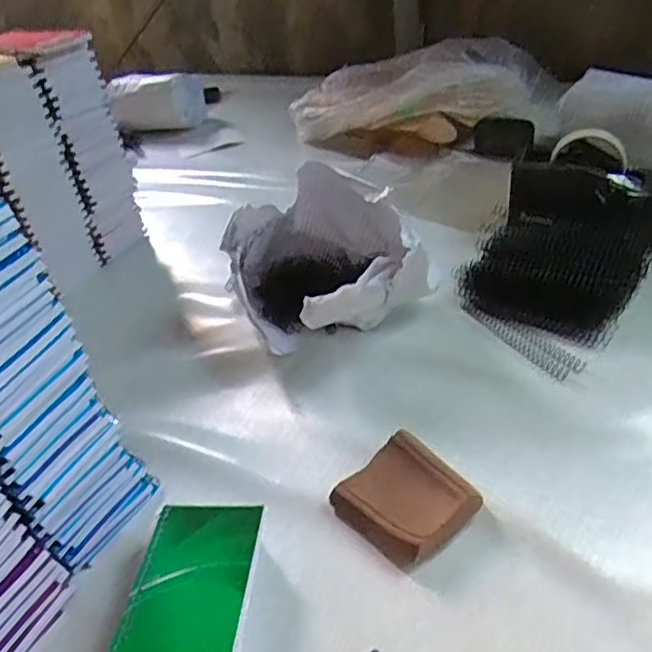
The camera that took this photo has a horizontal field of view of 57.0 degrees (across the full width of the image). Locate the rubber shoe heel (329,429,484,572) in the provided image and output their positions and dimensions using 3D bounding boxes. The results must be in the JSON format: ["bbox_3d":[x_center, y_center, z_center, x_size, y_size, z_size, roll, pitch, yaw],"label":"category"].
[{"bbox_3d":[0.065,0.133,0.465,0.091,0.020,0.089,-33,44,-30],"label":"rubber shoe heel"}]

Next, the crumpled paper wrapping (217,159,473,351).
[{"bbox_3d":[-0.008,-0.071,0.643,0.178,0.137,0.186,-19,39,-14],"label":"crumpled paper wrapping"}]

